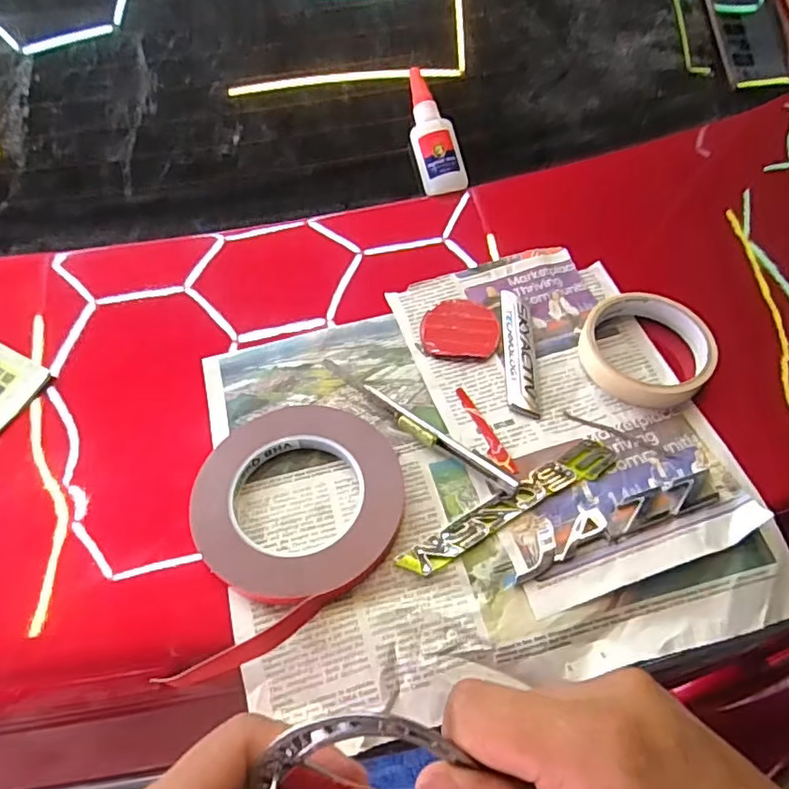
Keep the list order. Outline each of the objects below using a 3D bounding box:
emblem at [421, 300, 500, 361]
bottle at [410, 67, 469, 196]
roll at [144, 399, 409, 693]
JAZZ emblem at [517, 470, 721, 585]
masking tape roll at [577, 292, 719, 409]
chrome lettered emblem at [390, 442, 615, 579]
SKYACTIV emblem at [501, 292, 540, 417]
[{"bbox_3d":[0.048,-0.048,0.433,0.055,0.007,0.050,-2,57,3],"label":"emblem"},{"bbox_3d":[0.033,-0.236,0.519,0.039,0.016,0.119,-13,80,-4],"label":"bottle"},{"bbox_3d":[-0.059,0.071,0.350,0.125,0.019,0.159,-8,57,-1],"label":"roll"},{"bbox_3d":[0.130,0.072,0.348,0.137,0.009,0.029,-20,59,-9],"label":"JAZZ emblem"},{"bbox_3d":[0.176,-0.033,0.410,0.087,0.016,0.087,-2,57,3],"label":"masking tape roll"},{"bbox_3d":[0.071,0.065,0.351,0.148,0.007,0.022,-29,60,-14],"label":"chrome lettered emblem"},{"bbox_3d":[0.090,-0.032,0.425,0.022,0.005,0.109,0,58,4],"label":"SKYACTIV emblem"}]

